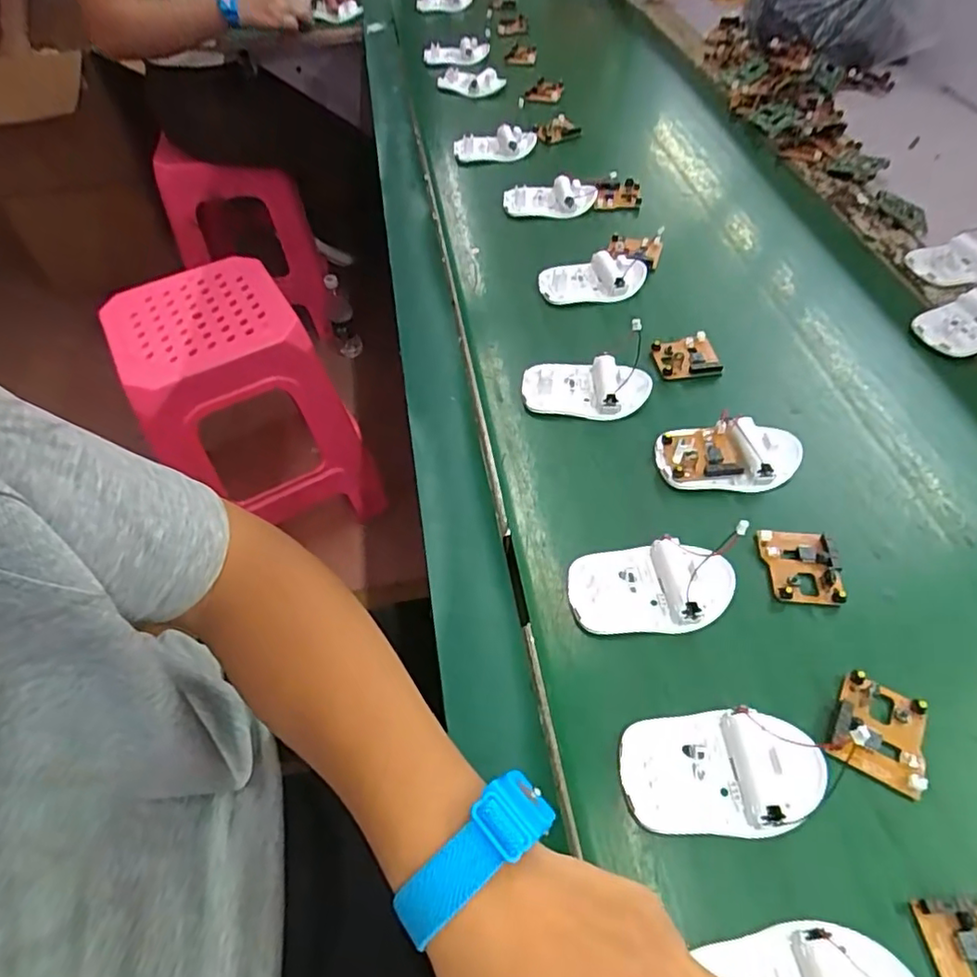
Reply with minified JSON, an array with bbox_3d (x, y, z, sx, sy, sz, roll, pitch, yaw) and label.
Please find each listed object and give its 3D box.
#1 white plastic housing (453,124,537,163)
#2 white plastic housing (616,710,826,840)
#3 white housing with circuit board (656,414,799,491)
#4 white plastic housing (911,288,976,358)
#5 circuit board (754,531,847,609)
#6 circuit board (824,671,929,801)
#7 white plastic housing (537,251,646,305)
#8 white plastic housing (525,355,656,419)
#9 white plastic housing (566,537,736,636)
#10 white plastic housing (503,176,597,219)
[{"bbox_3d":[0.006,-0.413,0.734,0.095,0.027,0.048,11,56,8],"label":"white plastic housing"},{"bbox_3d":[0.116,0.141,0.307,0.095,0.018,0.055,0,53,3],"label":"white plastic housing"},{"bbox_3d":[0.169,-0.024,0.430,0.095,0.022,0.051,2,53,5],"label":"white housing with circuit board"},{"bbox_3d":[0.395,-0.135,0.501,0.074,0.023,0.056,-24,55,-15],"label":"white plastic housing"},{"bbox_3d":[0.194,0.049,0.380,0.041,0.011,0.050,-2,52,2],"label":"circuit board"},{"bbox_3d":[0.205,0.127,0.320,0.044,0.007,0.050,25,58,20],"label":"circuit board"},{"bbox_3d":[0.096,-0.194,0.567,0.096,0.022,0.051,-3,52,1],"label":"white plastic housing"},{"bbox_3d":[0.076,-0.080,0.479,0.096,0.023,0.055,6,53,7],"label":"white plastic housing"},{"bbox_3d":[0.099,0.058,0.370,0.096,0.023,0.055,-2,53,2],"label":"white plastic housing"},{"bbox_3d":[0.066,-0.312,0.654,0.094,0.026,0.039,8,53,9],"label":"white plastic housing"}]

